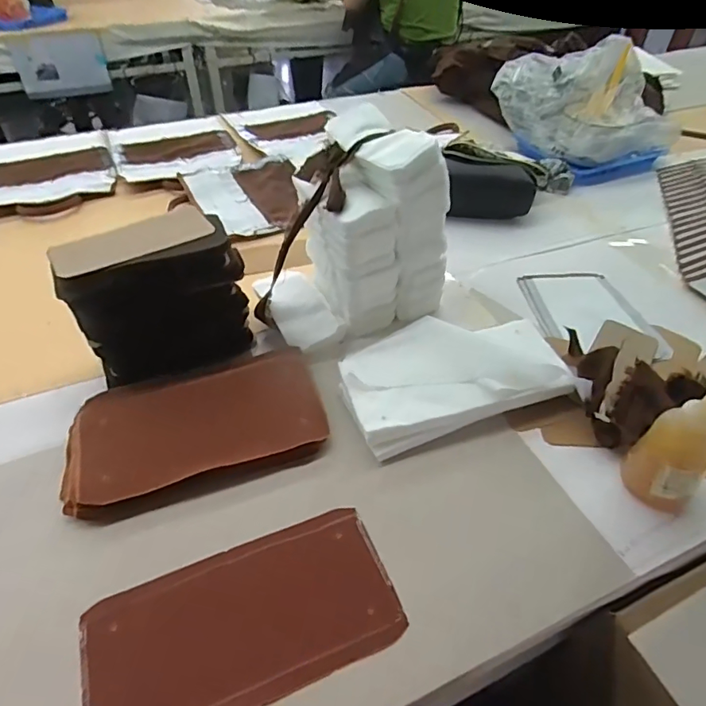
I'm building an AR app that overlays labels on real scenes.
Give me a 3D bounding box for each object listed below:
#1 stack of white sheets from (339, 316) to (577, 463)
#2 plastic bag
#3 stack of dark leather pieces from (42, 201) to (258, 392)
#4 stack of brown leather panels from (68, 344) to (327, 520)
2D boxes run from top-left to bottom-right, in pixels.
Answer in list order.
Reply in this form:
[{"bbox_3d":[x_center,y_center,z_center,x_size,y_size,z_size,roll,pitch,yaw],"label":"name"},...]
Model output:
[{"bbox_3d":[0.112,0.020,0.592,0.253,0.044,0.158,-14,48,-13],"label":"stack of white sheets"},{"bbox_3d":[0.472,-0.515,1.017,0.266,0.195,0.294,-17,48,-17],"label":"plastic bag"},{"bbox_3d":[-0.223,-0.063,0.586,0.183,0.168,0.082,-18,49,-17],"label":"stack of dark leather pieces"},{"bbox_3d":[-0.172,0.075,0.549,0.267,0.034,0.155,-14,48,-13],"label":"stack of brown leather panels"}]

